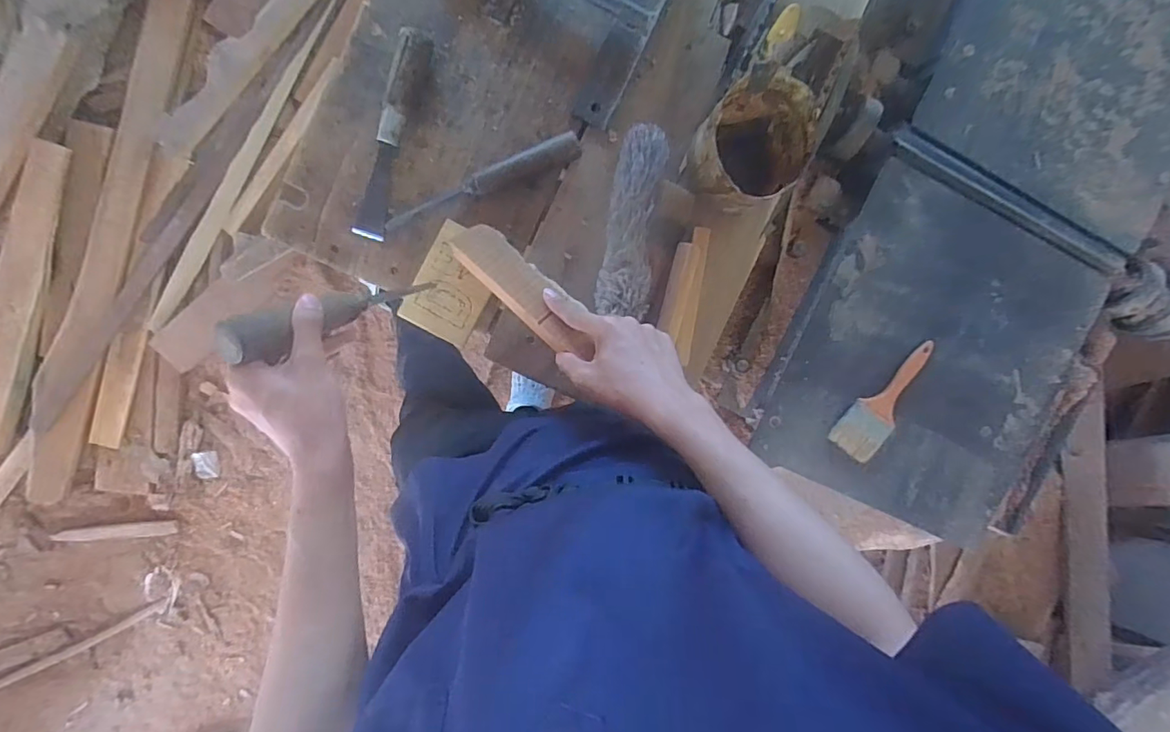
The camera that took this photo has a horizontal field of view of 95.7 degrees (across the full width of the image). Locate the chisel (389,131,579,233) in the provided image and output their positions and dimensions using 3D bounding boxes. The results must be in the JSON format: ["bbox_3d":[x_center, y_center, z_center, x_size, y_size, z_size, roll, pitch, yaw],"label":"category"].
[{"bbox_3d":[-0.119,-0.217,0.616,0.240,0.024,0.031,-22,98,-4],"label":"chisel"}]

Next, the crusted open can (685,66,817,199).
[{"bbox_3d":[0.180,-0.244,0.602,0.124,0.117,0.113,-33,99,-2],"label":"crusted open can"}]

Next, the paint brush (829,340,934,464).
[{"bbox_3d":[0.428,0.049,0.743,0.069,0.008,0.189,40,92,-8],"label":"paint brush"}]

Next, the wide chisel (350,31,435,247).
[{"bbox_3d":[-0.220,-0.259,0.600,0.034,0.031,0.227,17,94,-8],"label":"wide chisel"}]

